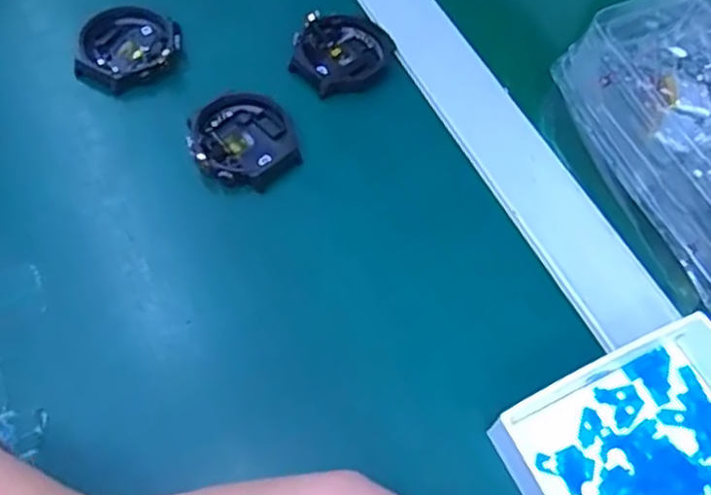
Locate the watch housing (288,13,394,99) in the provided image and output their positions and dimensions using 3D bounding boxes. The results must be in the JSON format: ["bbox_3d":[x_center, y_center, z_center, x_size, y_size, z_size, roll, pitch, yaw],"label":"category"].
[{"bbox_3d":[-0.008,-0.105,0.367,0.054,0.011,0.046,-19,63,-13],"label":"watch housing"}]

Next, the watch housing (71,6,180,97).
[{"bbox_3d":[-0.121,-0.105,0.359,0.053,0.016,0.046,-40,69,-21],"label":"watch housing"}]

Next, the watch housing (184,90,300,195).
[{"bbox_3d":[-0.055,-0.053,0.334,0.050,0.011,0.051,1,61,-2],"label":"watch housing"}]

